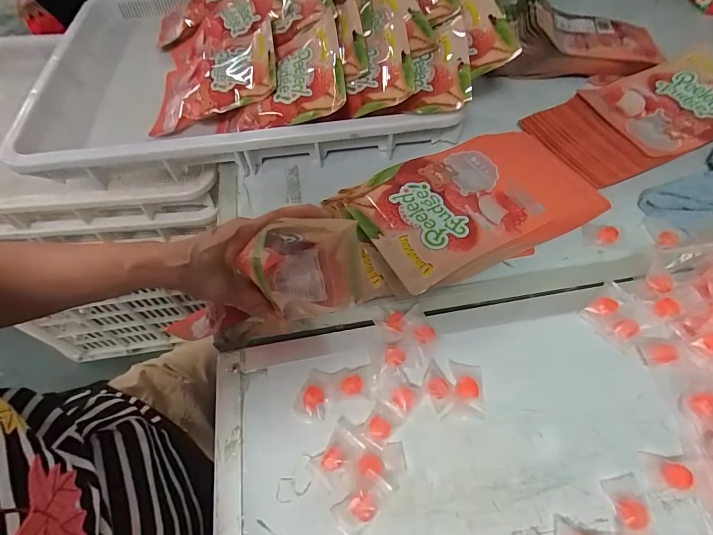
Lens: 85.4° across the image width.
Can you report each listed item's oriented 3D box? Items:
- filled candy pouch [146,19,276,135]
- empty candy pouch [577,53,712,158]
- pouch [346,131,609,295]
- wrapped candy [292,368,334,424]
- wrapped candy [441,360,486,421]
[{"bbox_3d":[-0.209,-0.274,0.562,0.198,0.029,0.157,-15,59,17],"label":"filled candy pouch"},{"bbox_3d":[0.462,-0.242,0.548,0.216,0.033,0.160,-15,59,-7],"label":"empty candy pouch"},{"bbox_3d":[0.143,-0.088,0.475,0.268,0.018,0.164,-23,61,-15],"label":"pouch"},{"bbox_3d":[-0.042,0.124,0.378,0.032,0.011,0.050,11,61,10],"label":"wrapped candy"},{"bbox_3d":[0.106,0.120,0.376,0.038,0.011,0.056,4,60,6],"label":"wrapped candy"}]

